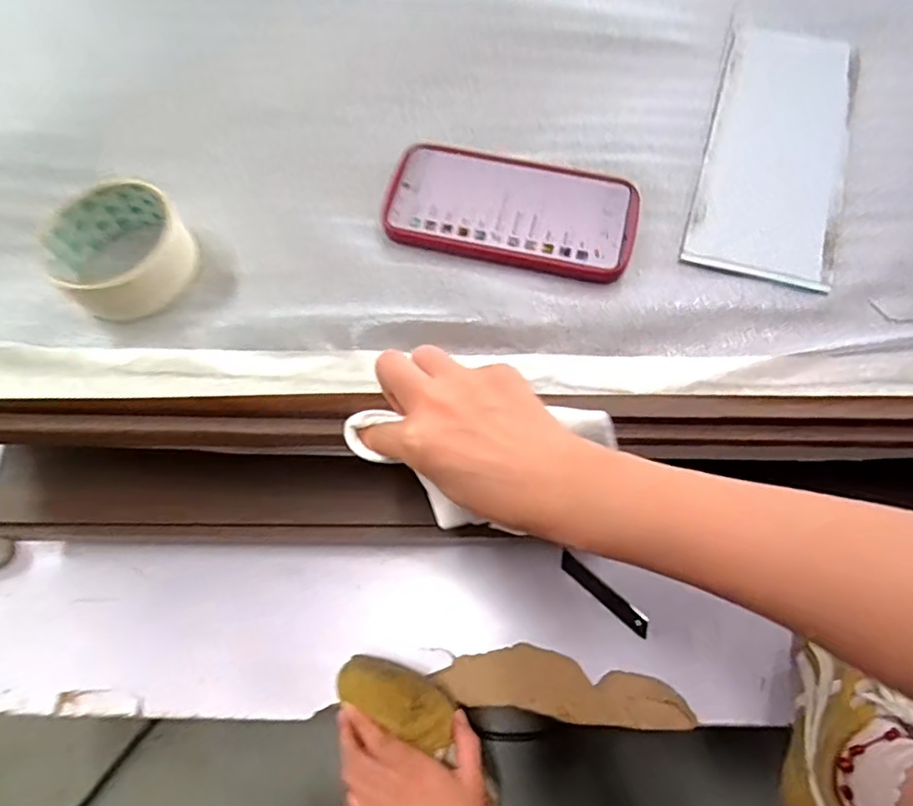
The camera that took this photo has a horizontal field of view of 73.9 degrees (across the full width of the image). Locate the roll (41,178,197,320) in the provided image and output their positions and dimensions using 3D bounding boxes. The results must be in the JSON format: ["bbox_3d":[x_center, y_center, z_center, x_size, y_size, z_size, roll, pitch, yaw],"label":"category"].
[{"bbox_3d":[-0.220,-0.100,0.398,0.080,0.036,0.083,-1,69,2],"label":"roll"}]

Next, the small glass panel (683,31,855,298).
[{"bbox_3d":[0.228,-0.188,0.434,0.091,0.007,0.231,15,70,8],"label":"small glass panel"}]

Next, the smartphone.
[{"bbox_3d":[0.037,-0.131,0.415,0.168,0.010,0.088,9,69,5],"label":"smartphone"}]

